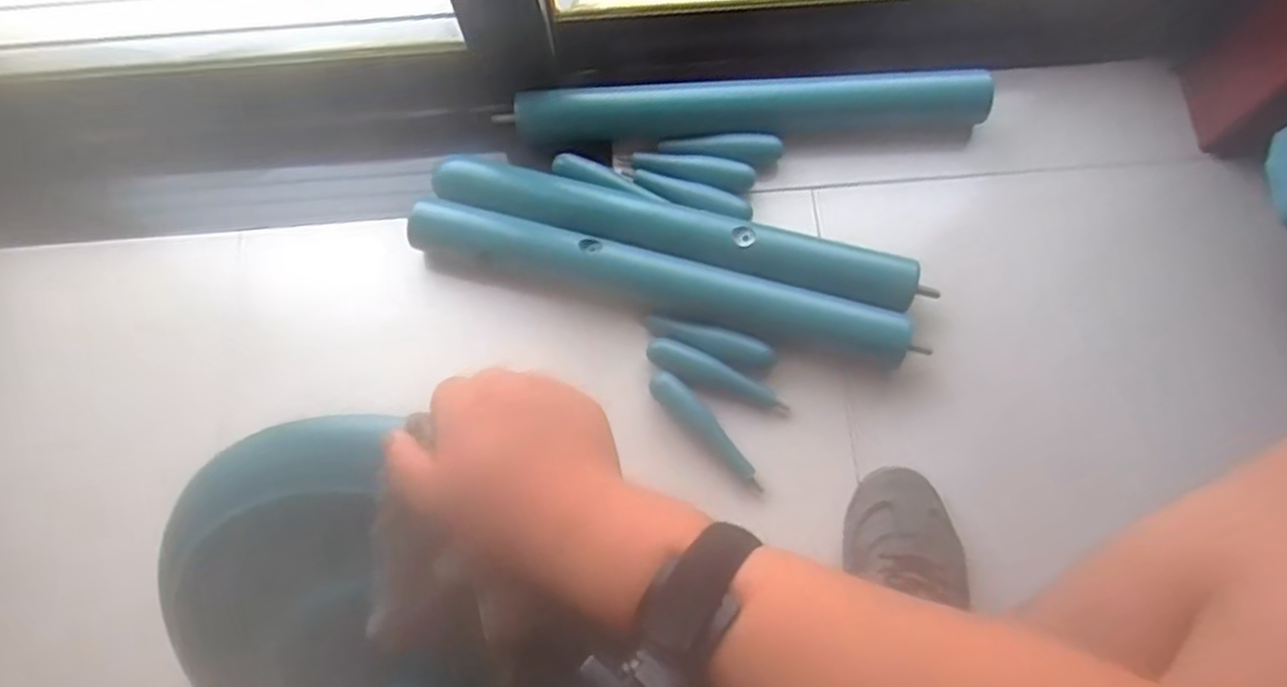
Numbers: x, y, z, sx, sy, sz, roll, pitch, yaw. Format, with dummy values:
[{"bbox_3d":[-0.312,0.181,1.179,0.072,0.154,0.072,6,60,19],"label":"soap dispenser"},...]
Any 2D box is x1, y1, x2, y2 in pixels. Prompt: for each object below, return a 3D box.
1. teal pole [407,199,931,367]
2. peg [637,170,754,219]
[{"bbox_3d":[0.009,-0.066,0.723,0.500,0.051,0.065,14,73,4],"label":"teal pole"},{"bbox_3d":[0.050,-0.153,0.780,0.127,0.024,0.029,20,73,6],"label":"peg"}]

